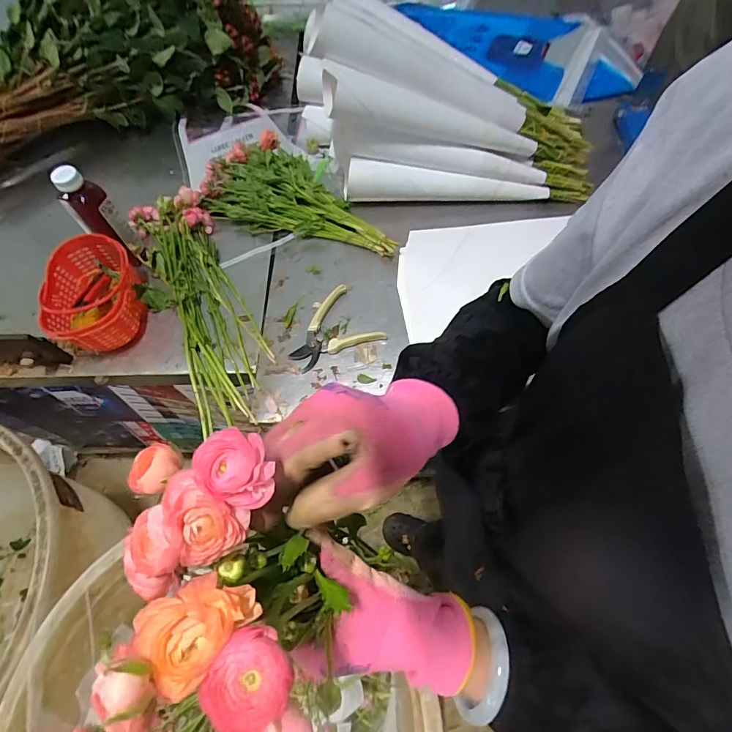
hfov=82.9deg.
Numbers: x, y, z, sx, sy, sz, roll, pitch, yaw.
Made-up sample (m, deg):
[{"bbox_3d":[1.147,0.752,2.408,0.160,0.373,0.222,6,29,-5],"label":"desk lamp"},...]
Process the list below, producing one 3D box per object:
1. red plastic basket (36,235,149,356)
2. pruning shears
[{"bbox_3d":[-0.471,-0.118,0.732,0.146,0.098,0.200,-24,66,-7],"label":"red plastic basket"},{"bbox_3d":[-0.061,-0.054,0.703,0.149,0.023,0.123,-37,68,-12],"label":"pruning shears"}]

